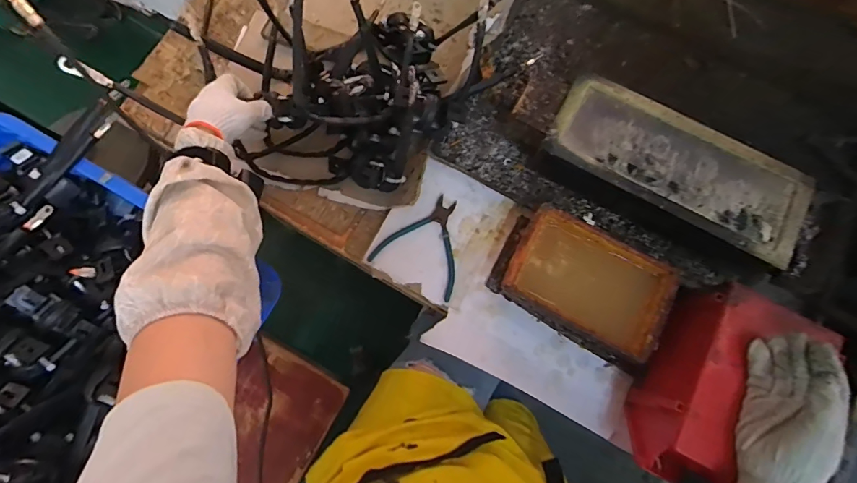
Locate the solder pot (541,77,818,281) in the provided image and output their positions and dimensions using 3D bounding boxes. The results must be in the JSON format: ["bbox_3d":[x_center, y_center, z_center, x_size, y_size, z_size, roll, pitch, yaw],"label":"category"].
[{"bbox_3d":[0.333,-0.094,0.593,0.340,0.084,0.144,29,77,6],"label":"solder pot"}]

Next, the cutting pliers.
[{"bbox_3d":[0.002,-0.002,0.601,0.127,0.006,0.132,28,77,6],"label":"cutting pliers"}]

